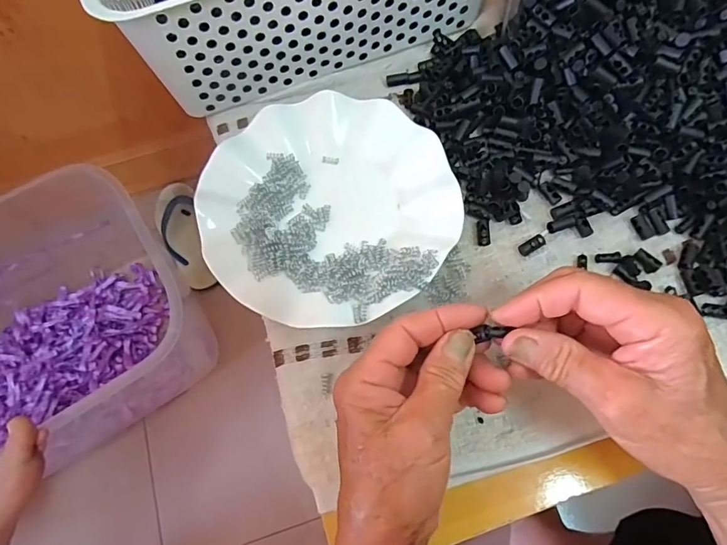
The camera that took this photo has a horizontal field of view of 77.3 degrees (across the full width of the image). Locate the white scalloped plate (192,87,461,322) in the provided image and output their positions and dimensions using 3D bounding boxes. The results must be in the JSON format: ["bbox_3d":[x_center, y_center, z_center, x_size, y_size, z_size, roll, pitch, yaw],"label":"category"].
[{"bbox_3d":[-0.024,-0.049,0.336,0.178,0.024,0.176,-1,70,2],"label":"white scalloped plate"}]

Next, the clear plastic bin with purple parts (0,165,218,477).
[{"bbox_3d":[-0.614,0.122,0.798,0.595,0.247,0.462,-25,71,-7],"label":"clear plastic bin with purple parts"}]

